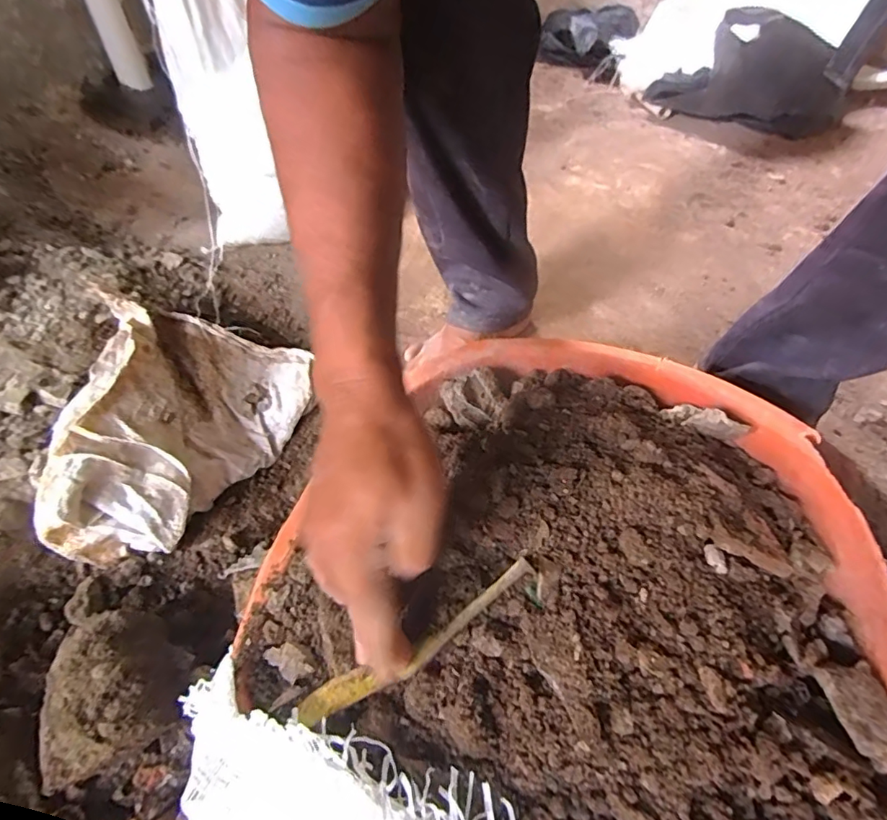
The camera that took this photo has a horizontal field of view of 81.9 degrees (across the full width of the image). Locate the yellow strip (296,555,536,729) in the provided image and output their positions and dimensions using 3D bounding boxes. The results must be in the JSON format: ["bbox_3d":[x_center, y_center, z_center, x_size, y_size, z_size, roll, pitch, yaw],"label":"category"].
[{"bbox_3d":[-0.015,0.136,0.299,0.157,0.013,0.022,-33,58,-6],"label":"yellow strip"}]

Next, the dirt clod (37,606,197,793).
[{"bbox_3d":[-0.247,0.204,0.379,0.086,0.053,0.104,-19,55,-16],"label":"dirt clod"}]

